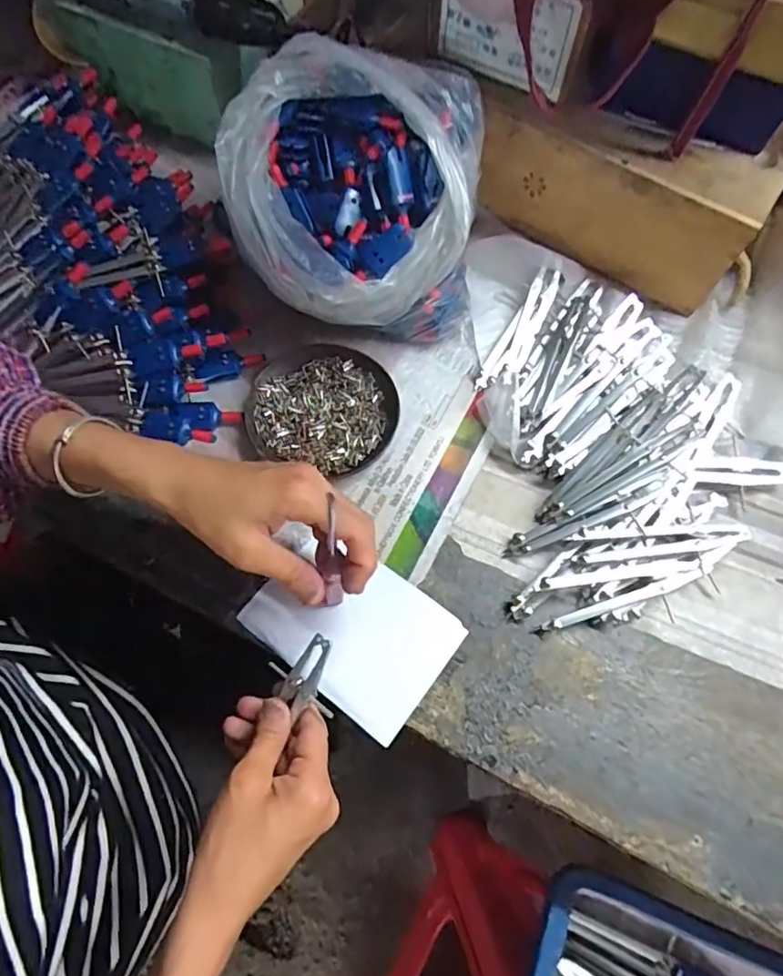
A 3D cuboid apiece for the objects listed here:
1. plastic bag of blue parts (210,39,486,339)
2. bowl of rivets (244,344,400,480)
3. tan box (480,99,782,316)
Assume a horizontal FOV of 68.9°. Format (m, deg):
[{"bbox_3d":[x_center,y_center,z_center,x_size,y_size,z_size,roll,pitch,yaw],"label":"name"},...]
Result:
[{"bbox_3d":[-0.031,-0.212,0.438,0.187,0.134,0.177,4,69,0],"label":"plastic bag of blue parts"},{"bbox_3d":[-0.053,-0.063,0.458,0.114,0.022,0.106,0,69,-1],"label":"bowl of rivets"},{"bbox_3d":[0.197,-0.264,0.489,0.225,0.109,0.124,30,71,10],"label":"tan box"}]

